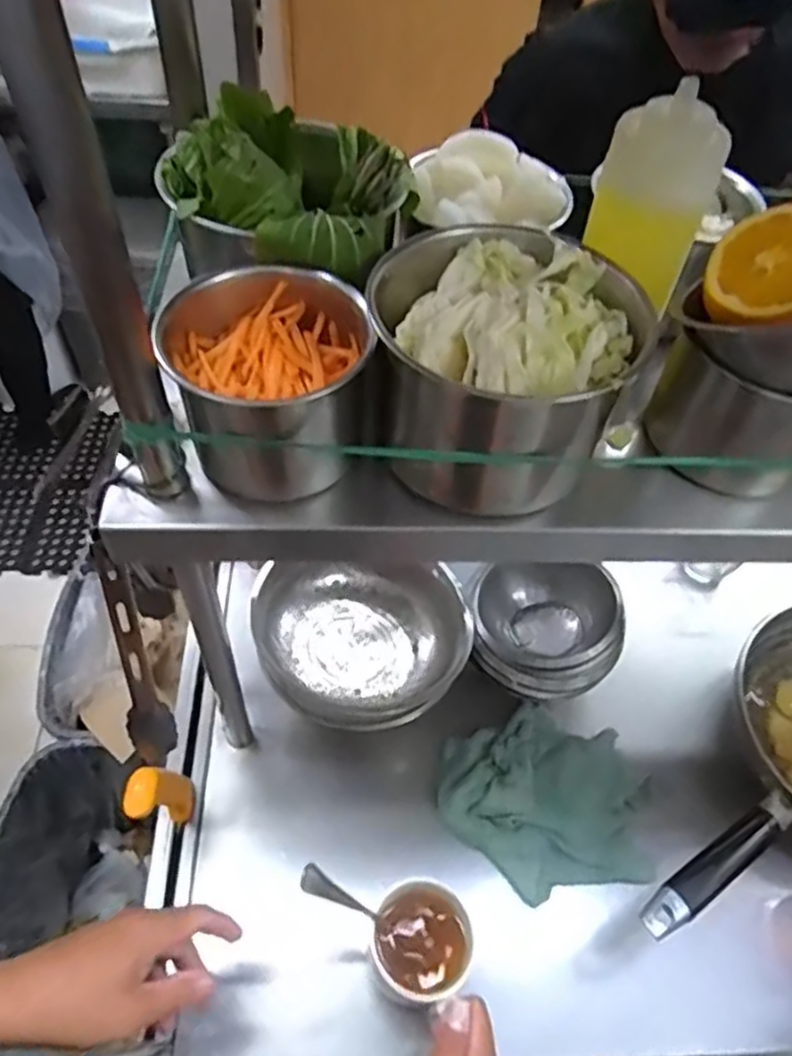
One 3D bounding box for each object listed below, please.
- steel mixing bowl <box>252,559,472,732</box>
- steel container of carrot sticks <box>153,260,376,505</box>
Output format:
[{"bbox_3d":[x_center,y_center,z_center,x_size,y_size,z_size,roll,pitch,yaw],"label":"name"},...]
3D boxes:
[{"bbox_3d":[-0.037,0.118,0.740,0.218,0.079,0.181,8,52,2],"label":"steel mixing bowl"},{"bbox_3d":[-0.076,-0.084,0.426,0.111,0.092,0.110,-10,53,-12],"label":"steel container of carrot sticks"}]

